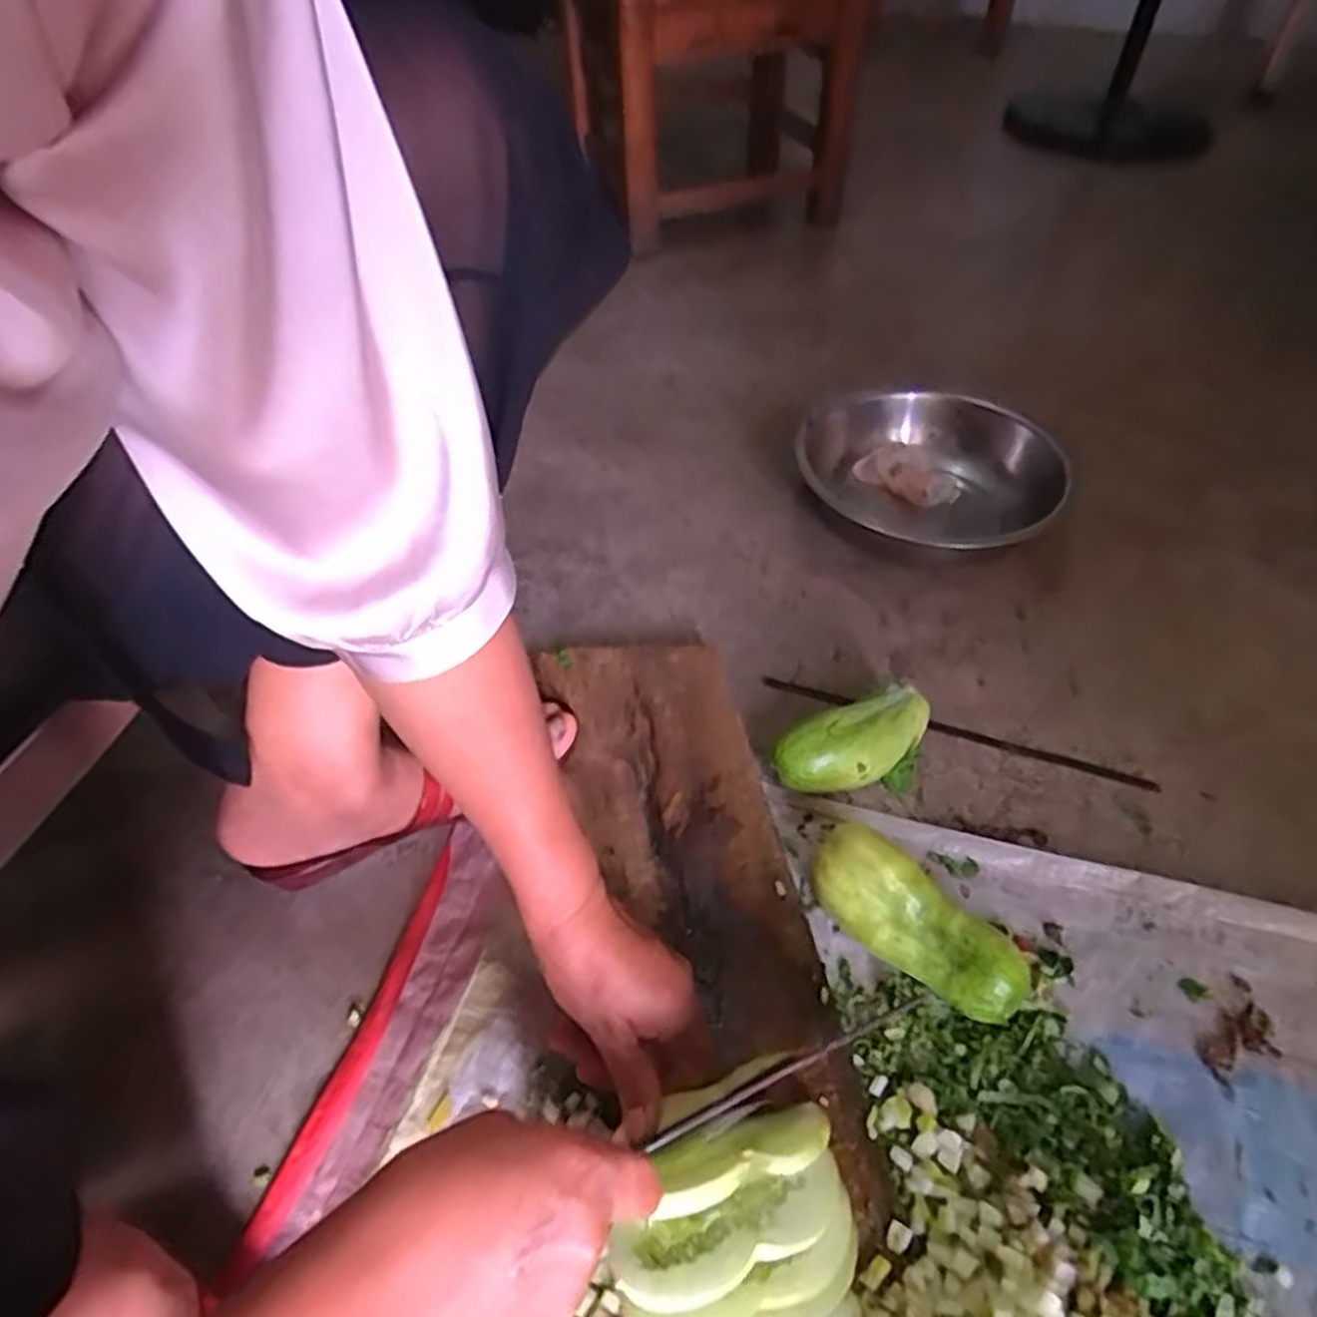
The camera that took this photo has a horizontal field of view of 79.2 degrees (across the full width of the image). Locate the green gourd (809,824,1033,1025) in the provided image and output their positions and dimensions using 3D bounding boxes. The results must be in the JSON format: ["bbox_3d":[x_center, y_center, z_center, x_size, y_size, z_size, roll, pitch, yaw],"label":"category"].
[{"bbox_3d":[0.156,0.167,0.495,0.051,0.055,0.138,-34,57,-26],"label":"green gourd"}]

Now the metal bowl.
[{"bbox_3d":[0.261,-0.189,0.806,0.249,0.069,0.249,0,49,0],"label":"metal bowl"}]

